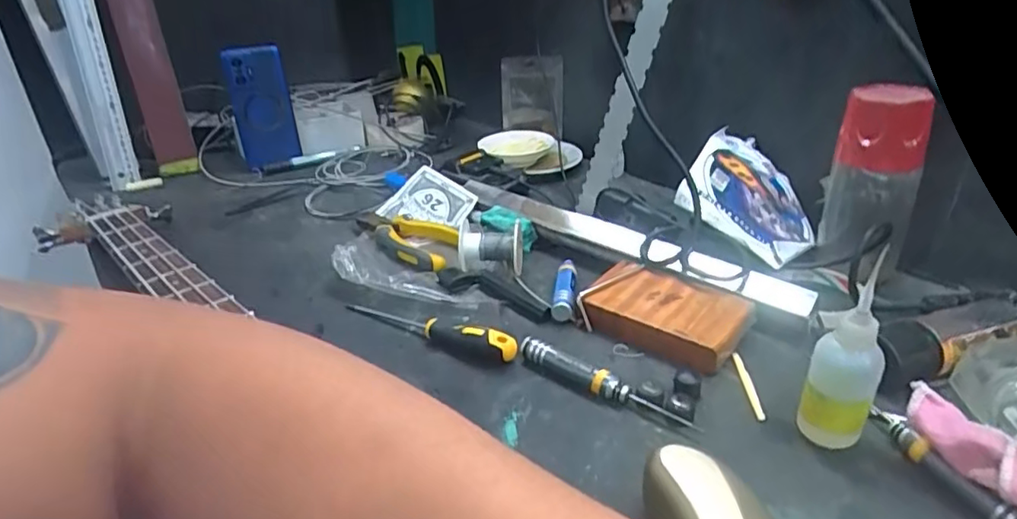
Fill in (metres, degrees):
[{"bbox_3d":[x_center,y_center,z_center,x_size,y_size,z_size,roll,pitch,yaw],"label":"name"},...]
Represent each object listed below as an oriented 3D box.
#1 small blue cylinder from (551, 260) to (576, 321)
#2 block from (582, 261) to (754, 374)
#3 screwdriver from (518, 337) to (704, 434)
[{"bbox_3d":[0.051,0.026,0.535,0.018,0.020,0.085,2,29,9],"label":"small blue cylinder"},{"bbox_3d":[0.127,0.043,0.483,0.120,0.031,0.077,20,36,36],"label":"block"},{"bbox_3d":[0.066,0.087,0.421,0.136,0.019,0.013,20,36,36],"label":"screwdriver"}]

